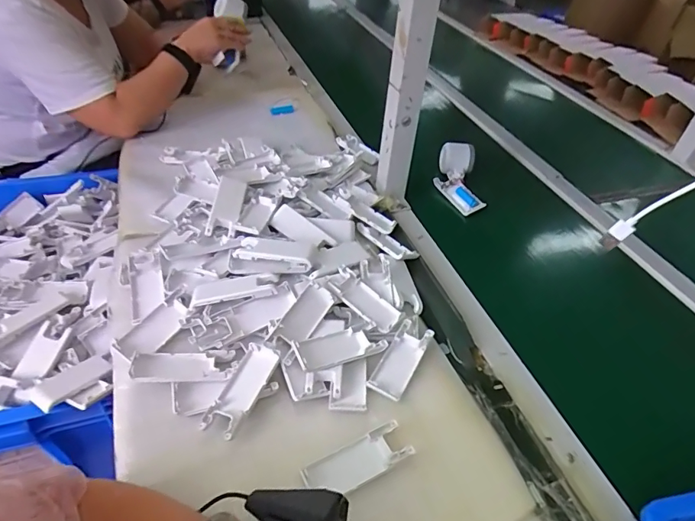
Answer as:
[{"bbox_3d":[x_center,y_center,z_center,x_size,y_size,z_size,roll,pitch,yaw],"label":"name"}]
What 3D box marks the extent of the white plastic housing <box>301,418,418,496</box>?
[{"bbox_3d":[0.010,0.188,0.414,0.101,0.009,0.037,-17,48,-24],"label":"white plastic housing"}]

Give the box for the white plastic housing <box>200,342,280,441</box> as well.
[{"bbox_3d":[-0.108,0.132,0.458,0.038,0.022,0.102,18,44,12],"label":"white plastic housing"}]

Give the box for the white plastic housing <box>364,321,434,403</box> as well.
[{"bbox_3d":[0.060,0.112,0.504,0.040,0.013,0.102,24,45,18],"label":"white plastic housing"}]

